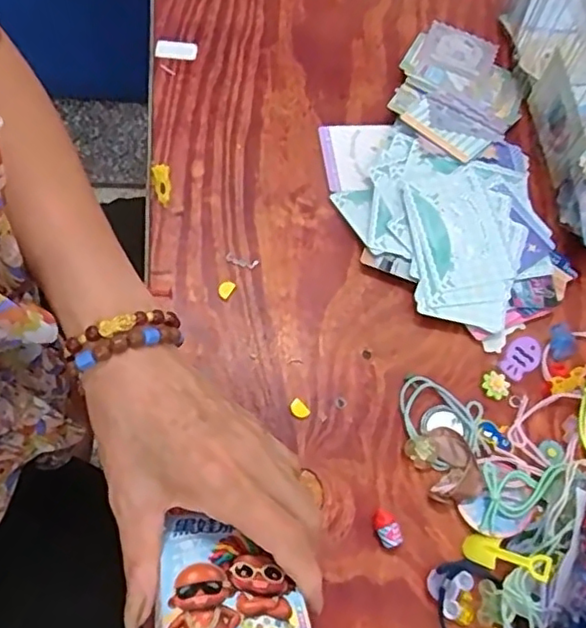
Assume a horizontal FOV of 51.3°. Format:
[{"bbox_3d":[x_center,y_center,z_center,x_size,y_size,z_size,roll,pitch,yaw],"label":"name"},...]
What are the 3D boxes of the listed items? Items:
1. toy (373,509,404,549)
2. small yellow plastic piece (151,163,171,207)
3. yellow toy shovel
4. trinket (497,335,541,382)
[{"bbox_3d":[0.055,0.126,0.358,0.012,0.012,0.021,-21,71,-16],"label":"toy"},{"bbox_3d":[-0.094,-0.092,0.437,0.012,0.004,0.031,-9,81,-6],"label":"small yellow plastic piece"},{"bbox_3d":[0.122,0.141,0.351,0.048,0.006,0.017,11,66,25],"label":"yellow toy shovel"},{"bbox_3d":[0.156,0.030,0.418,0.022,0.004,0.034,39,67,9],"label":"trinket"}]

